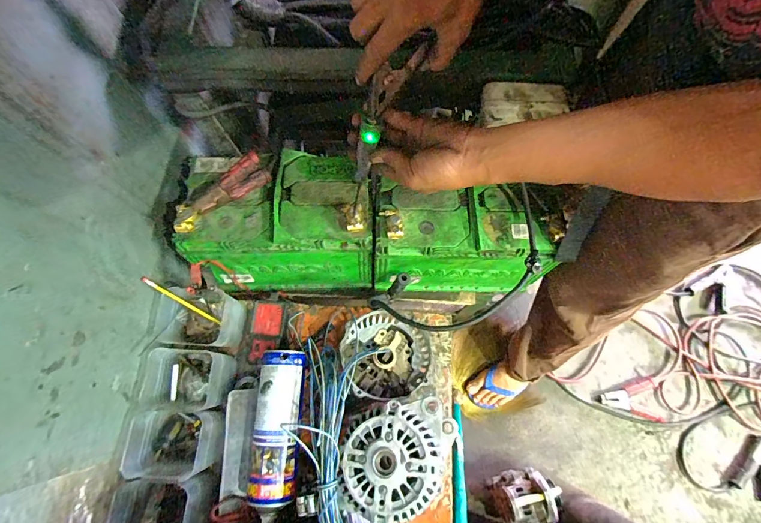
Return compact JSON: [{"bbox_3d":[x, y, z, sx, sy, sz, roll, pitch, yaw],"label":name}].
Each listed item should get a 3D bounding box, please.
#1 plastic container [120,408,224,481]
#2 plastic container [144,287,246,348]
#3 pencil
[{"bbox_3d":[-0.300,0.273,0.559,0.120,0.078,0.089,-2,73,1],"label":"plastic container"},{"bbox_3d":[-0.292,0.093,0.604,0.130,0.079,0.087,1,73,2],"label":"plastic container"},{"bbox_3d":[-0.318,0.066,0.593,0.136,0.014,0.011,43,74,-32],"label":"pencil"}]

